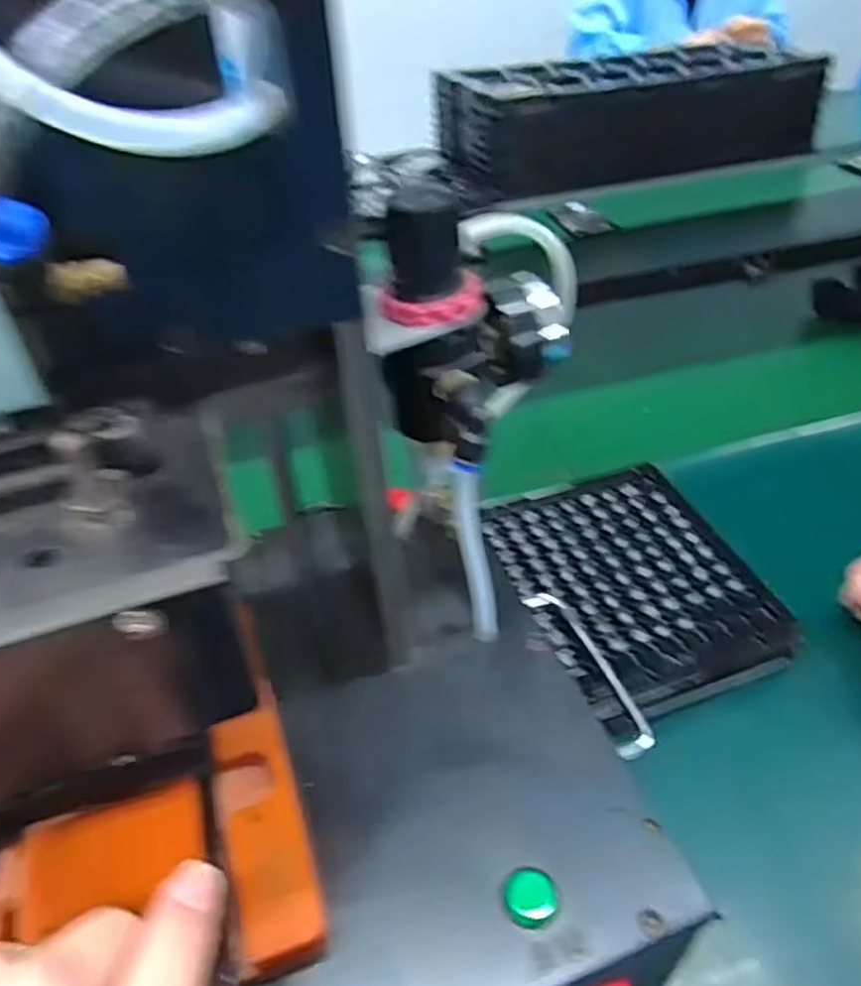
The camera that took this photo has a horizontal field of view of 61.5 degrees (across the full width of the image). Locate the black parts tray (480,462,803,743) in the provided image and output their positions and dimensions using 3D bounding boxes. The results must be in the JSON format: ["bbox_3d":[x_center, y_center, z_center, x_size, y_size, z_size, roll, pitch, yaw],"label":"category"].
[{"bbox_3d":[0.126,0.060,0.456,0.138,0.034,0.165,-17,44,-14],"label":"black parts tray"}]

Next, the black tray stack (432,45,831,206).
[{"bbox_3d":[0.315,-0.634,1.207,0.568,0.129,0.310,-11,40,-8],"label":"black tray stack"}]

